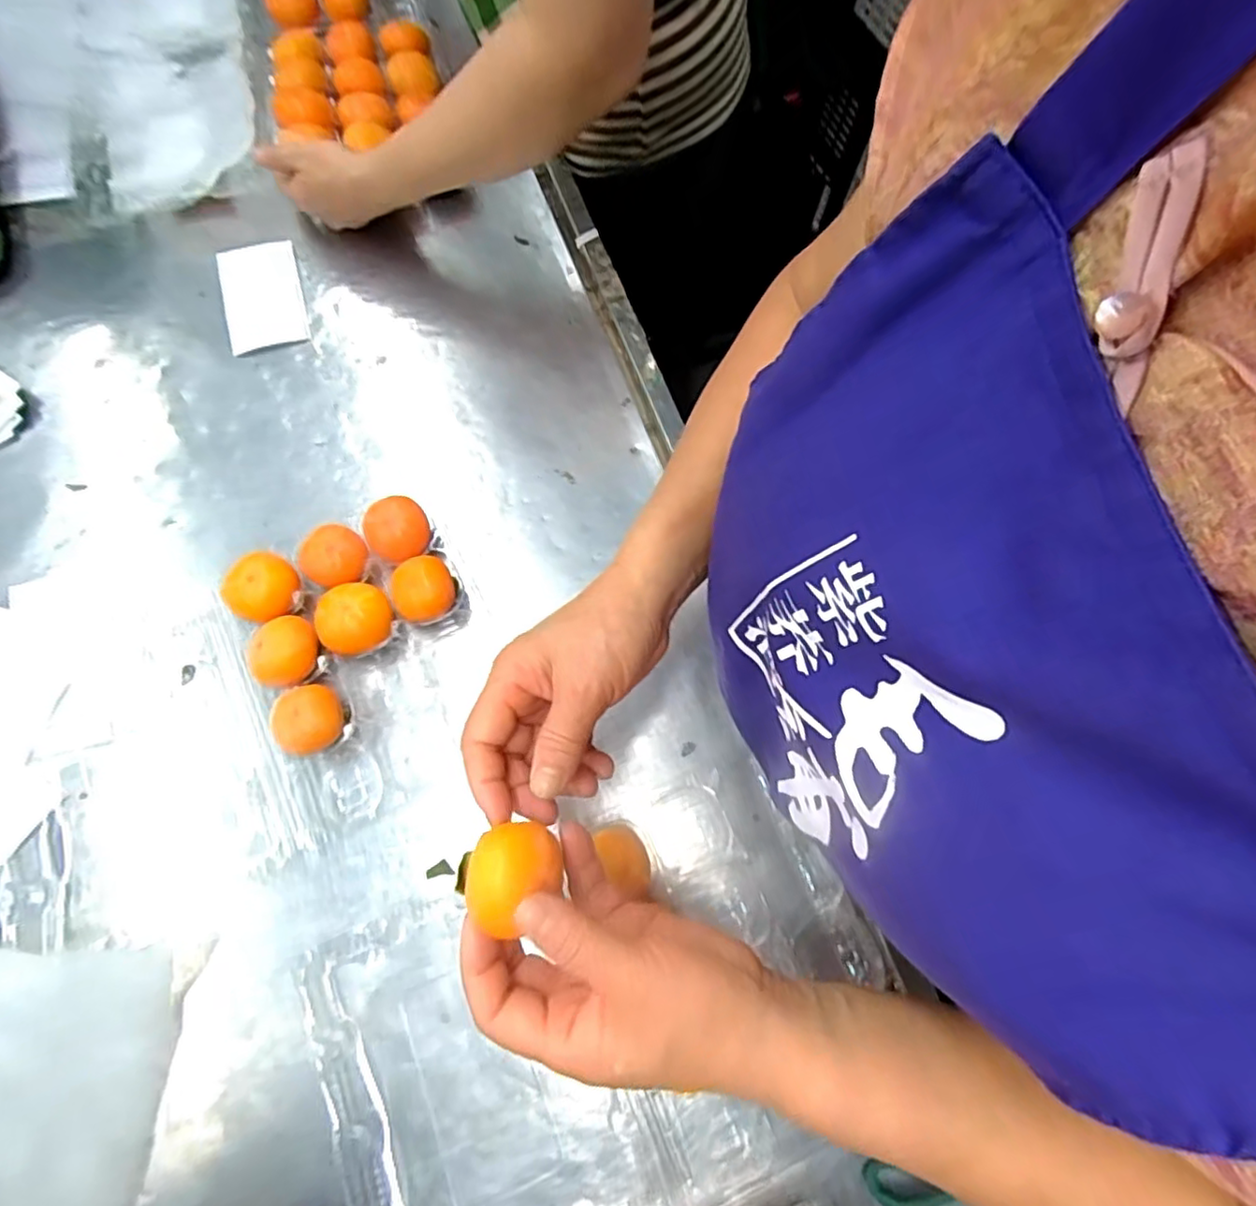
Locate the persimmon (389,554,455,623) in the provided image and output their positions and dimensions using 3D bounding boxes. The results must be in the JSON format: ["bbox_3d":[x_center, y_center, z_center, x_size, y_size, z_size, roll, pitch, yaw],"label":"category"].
[{"bbox_3d":[-0.155,-0.009,0.479,0.043,0.037,0.048,-26,74,-10],"label":"persimmon"}]

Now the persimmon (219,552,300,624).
[{"bbox_3d":[-0.274,-0.010,0.477,0.051,0.047,0.054,-22,74,-9],"label":"persimmon"}]

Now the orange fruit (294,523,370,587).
[{"bbox_3d":[-0.223,-0.031,0.486,0.046,0.045,0.047,1,72,-2],"label":"orange fruit"}]

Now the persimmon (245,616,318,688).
[{"bbox_3d":[-0.246,0.037,0.457,0.042,0.040,0.046,1,72,-2],"label":"persimmon"}]

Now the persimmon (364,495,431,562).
[{"bbox_3d":[-0.177,-0.054,0.488,0.044,0.039,0.046,1,72,-2],"label":"persimmon"}]

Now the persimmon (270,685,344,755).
[{"bbox_3d":[-0.225,0.084,0.449,0.043,0.034,0.045,1,72,-2],"label":"persimmon"}]

